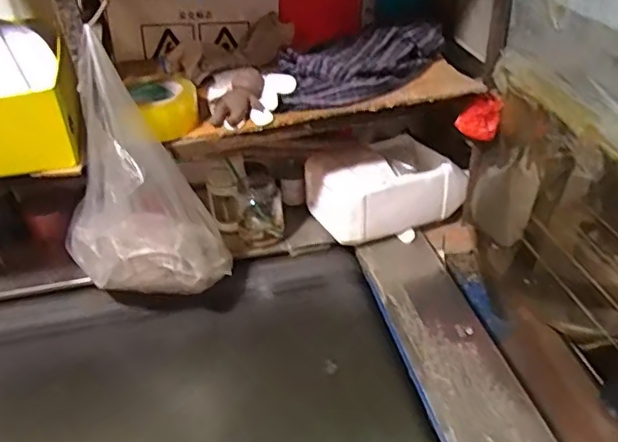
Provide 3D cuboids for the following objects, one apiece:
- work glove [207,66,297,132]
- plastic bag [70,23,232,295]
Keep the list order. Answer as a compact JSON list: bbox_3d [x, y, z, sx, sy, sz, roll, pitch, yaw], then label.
[{"bbox_3d":[-0.093,-0.201,0.891,0.140,0.042,0.150,-7,37,-6],"label":"work glove"},{"bbox_3d":[-0.262,-0.054,0.818,0.223,0.352,0.139,18,41,26],"label":"plastic bag"}]

